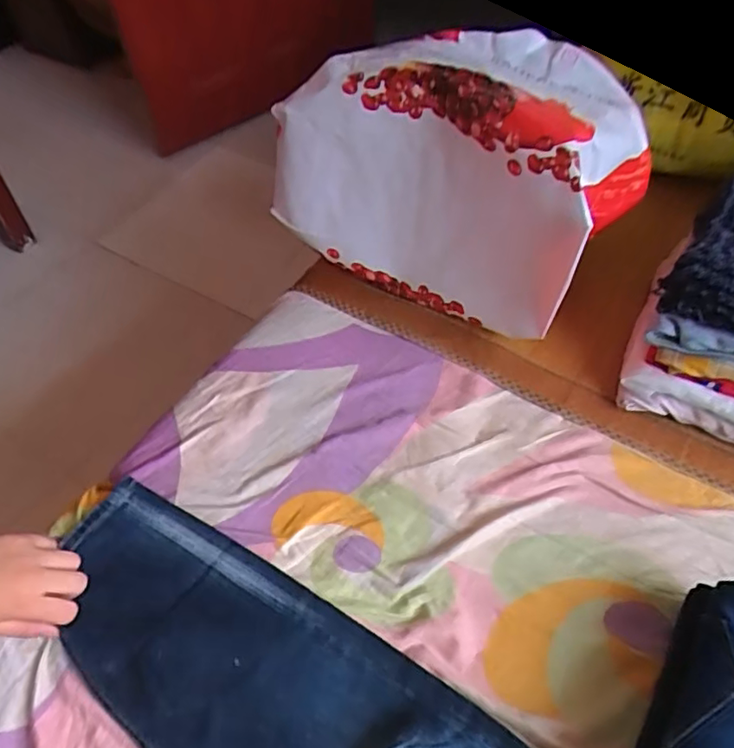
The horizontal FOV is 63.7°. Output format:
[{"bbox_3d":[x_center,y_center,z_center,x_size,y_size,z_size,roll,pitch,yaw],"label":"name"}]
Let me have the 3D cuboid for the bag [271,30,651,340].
[{"bbox_3d":[0.123,-0.261,0.755,0.400,0.267,0.297,25,57,19],"label":"bag"}]

